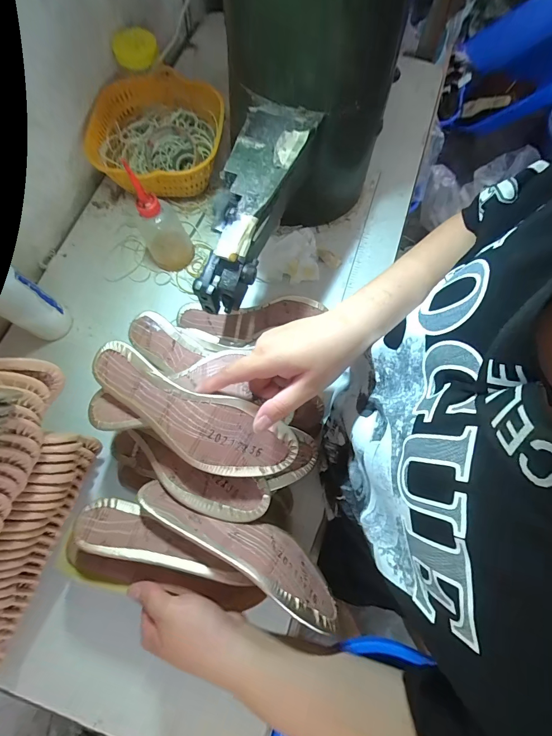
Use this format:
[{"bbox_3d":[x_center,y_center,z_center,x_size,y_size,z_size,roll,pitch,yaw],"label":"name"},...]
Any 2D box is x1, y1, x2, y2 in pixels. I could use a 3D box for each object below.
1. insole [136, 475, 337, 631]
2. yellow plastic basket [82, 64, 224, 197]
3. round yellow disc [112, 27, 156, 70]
[{"bbox_3d":[-0.041,0.176,0.330,0.220,0.072,0.040,21,107,12],"label":"insole"},{"bbox_3d":[-0.190,-0.376,0.564,0.212,0.079,0.212,-7,73,-1],"label":"yellow plastic basket"},{"bbox_3d":[-0.220,-0.506,0.538,0.070,0.047,0.018,-38,43,-22],"label":"round yellow disc"}]

